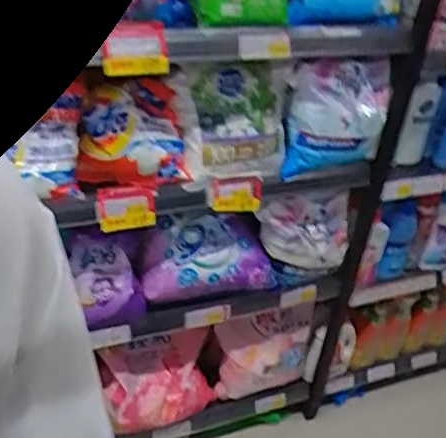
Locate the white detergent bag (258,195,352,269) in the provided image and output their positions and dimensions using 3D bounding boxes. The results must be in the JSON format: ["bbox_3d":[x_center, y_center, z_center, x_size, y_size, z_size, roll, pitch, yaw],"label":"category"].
[{"bbox_3d":[0.172,0.035,1.396,0.241,0.163,0.074,-6,7,-31],"label":"white detergent bag"}]

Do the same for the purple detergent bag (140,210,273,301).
[{"bbox_3d":[-0.050,0.064,1.374,0.287,0.208,0.090,-8,-7,-17],"label":"purple detergent bag"}]

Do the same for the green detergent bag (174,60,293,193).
[{"bbox_3d":[0.021,-0.196,1.193,0.228,0.212,0.134,-11,37,-25],"label":"green detergent bag"}]

